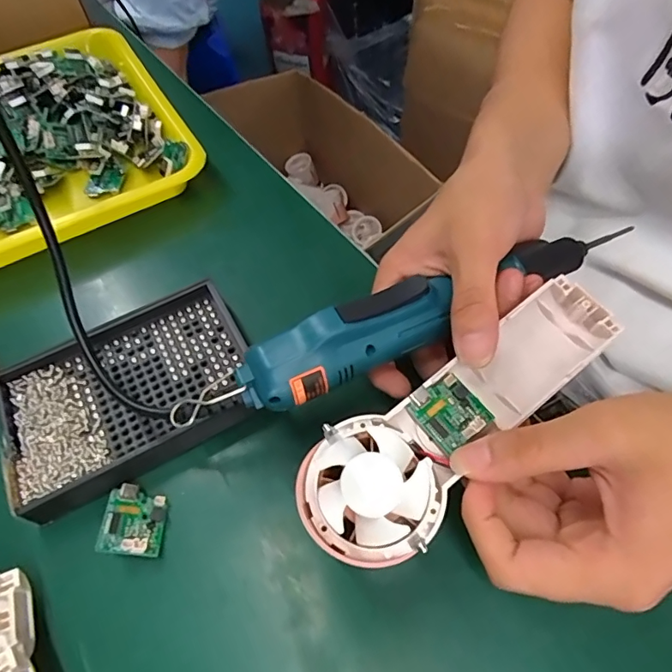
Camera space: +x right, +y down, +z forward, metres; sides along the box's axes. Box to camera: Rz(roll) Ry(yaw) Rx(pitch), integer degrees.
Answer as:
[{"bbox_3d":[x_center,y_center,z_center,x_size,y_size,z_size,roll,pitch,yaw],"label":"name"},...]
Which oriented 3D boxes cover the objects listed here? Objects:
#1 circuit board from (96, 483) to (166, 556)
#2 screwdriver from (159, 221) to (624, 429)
[{"bbox_3d":[-0.101,0.091,0.242,0.029,0.007,0.033,16,50,-21],"label":"circuit board"},{"bbox_3d":[0.043,-0.012,0.249,0.257,0.032,0.030,-22,63,-16],"label":"screwdriver"}]

